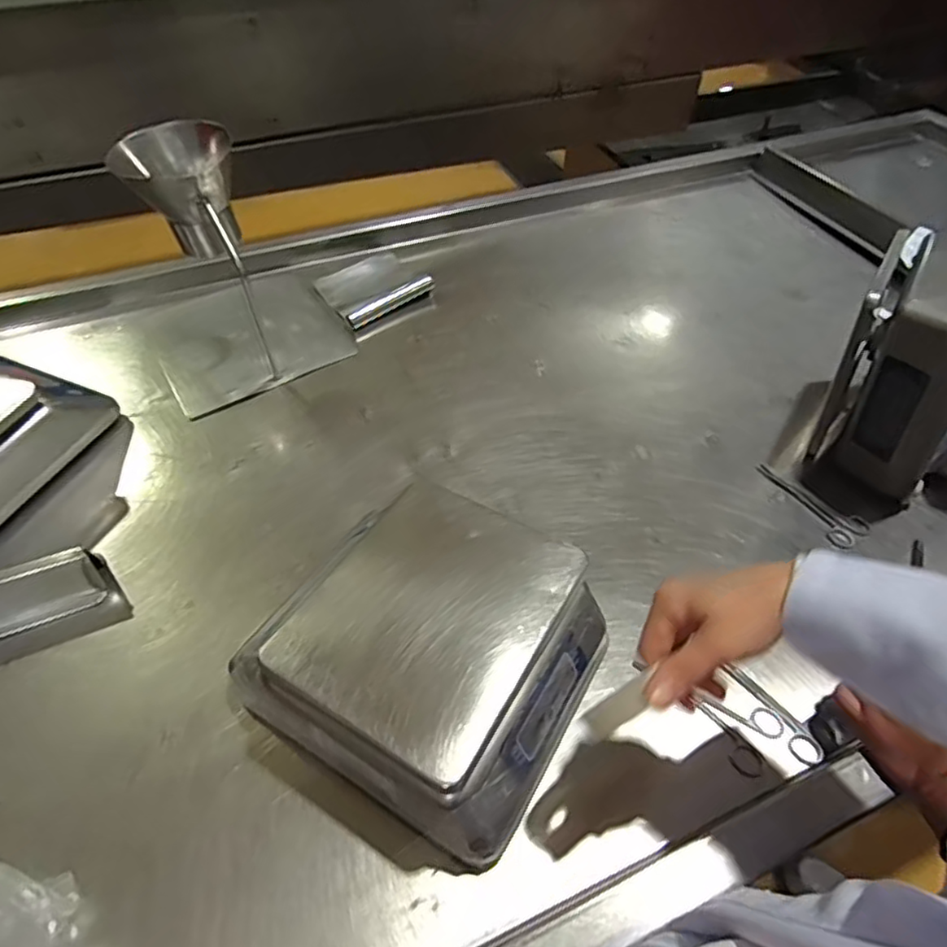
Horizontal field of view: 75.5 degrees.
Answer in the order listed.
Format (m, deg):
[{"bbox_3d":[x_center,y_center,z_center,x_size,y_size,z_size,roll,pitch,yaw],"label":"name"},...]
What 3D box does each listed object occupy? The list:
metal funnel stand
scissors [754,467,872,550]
[{"bbox_3d":[-0.340,-0.302,0.822,0.264,0.286,0.285,-20,54,-15],"label":"metal funnel stand"},{"bbox_3d":[0.408,0.030,0.737,0.053,0.006,0.137,-22,55,-17],"label":"scissors"}]

